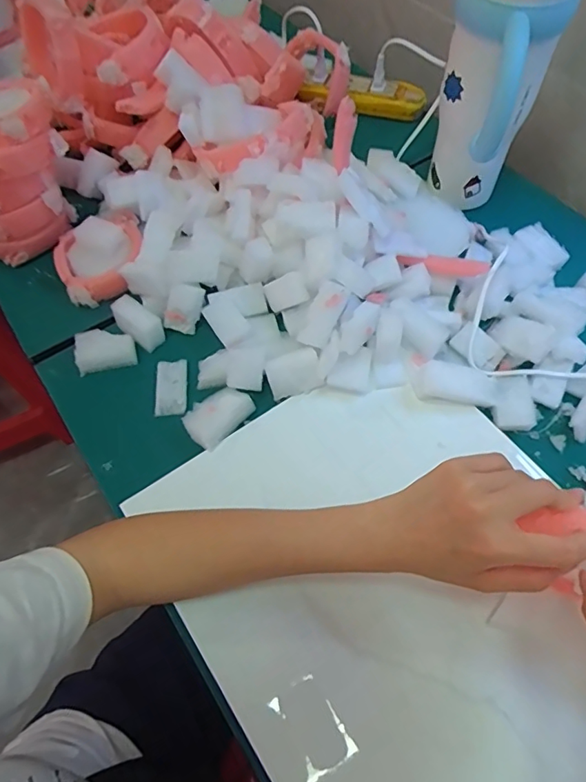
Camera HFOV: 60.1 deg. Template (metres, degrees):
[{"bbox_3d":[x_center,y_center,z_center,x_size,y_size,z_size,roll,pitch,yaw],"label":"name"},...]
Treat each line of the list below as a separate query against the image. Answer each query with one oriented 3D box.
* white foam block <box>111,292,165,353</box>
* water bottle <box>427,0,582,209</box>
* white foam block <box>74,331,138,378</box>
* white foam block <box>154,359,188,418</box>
[{"bbox_3d":[-0.155,-0.068,0.499,0.053,0.030,0.028,33,65,19],"label":"white foam block"},{"bbox_3d":[0.184,-0.290,0.468,0.095,0.272,0.117,16,60,11],"label":"water bottle"},{"bbox_3d":[-0.182,-0.040,0.494,0.054,0.025,0.035,-12,59,-6],"label":"white foam block"},{"bbox_3d":[-0.114,-0.004,0.477,0.029,0.007,0.055,-2,59,0],"label":"white foam block"}]

